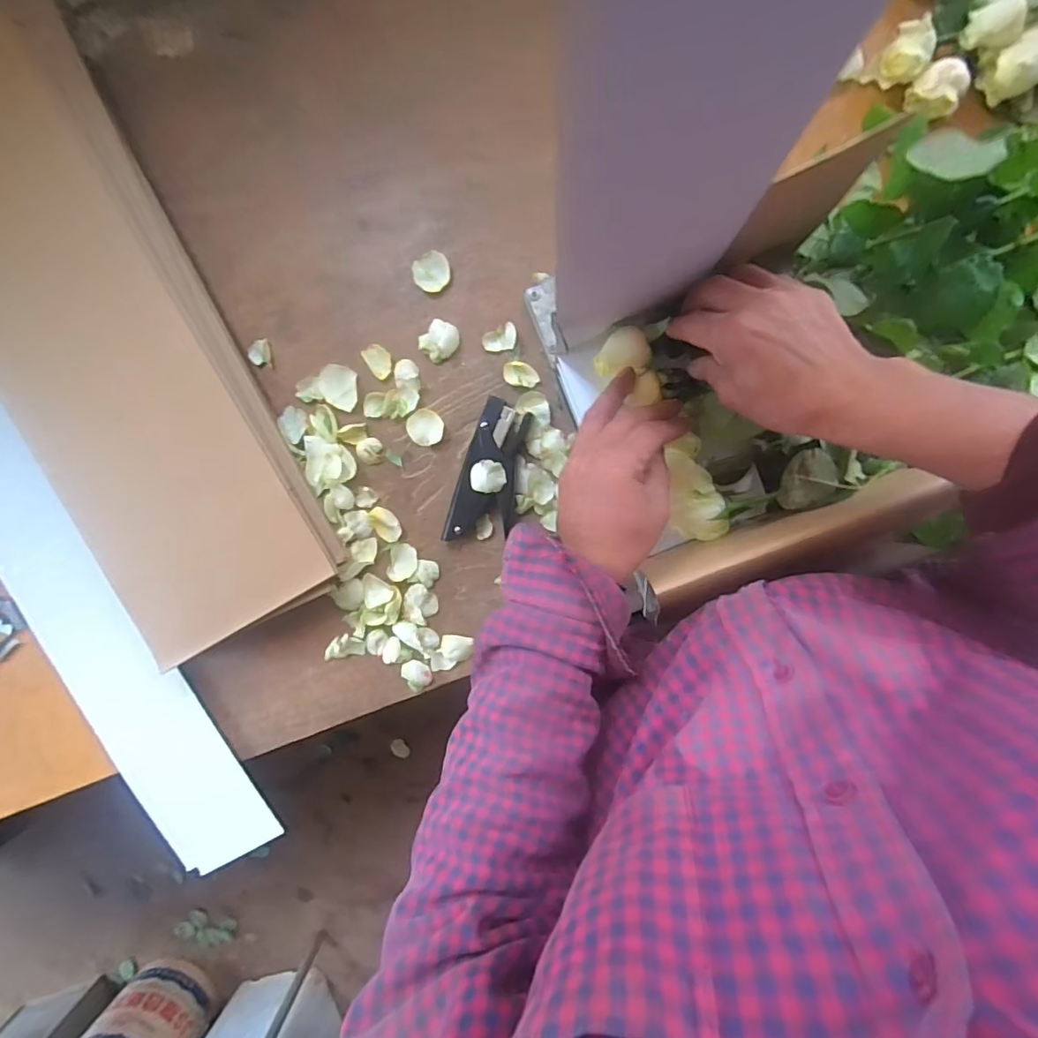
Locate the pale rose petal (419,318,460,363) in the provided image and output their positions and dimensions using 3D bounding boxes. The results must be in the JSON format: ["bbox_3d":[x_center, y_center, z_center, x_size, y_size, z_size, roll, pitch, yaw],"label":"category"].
[{"bbox_3d":[-0.081,-0.182,0.538,0.034,0.015,0.039,44,97,-1],"label":"pale rose petal"}]

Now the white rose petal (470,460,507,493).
[{"bbox_3d":[-0.031,-0.042,0.524,0.035,0.019,0.031,-2,95,4],"label":"white rose petal"}]

